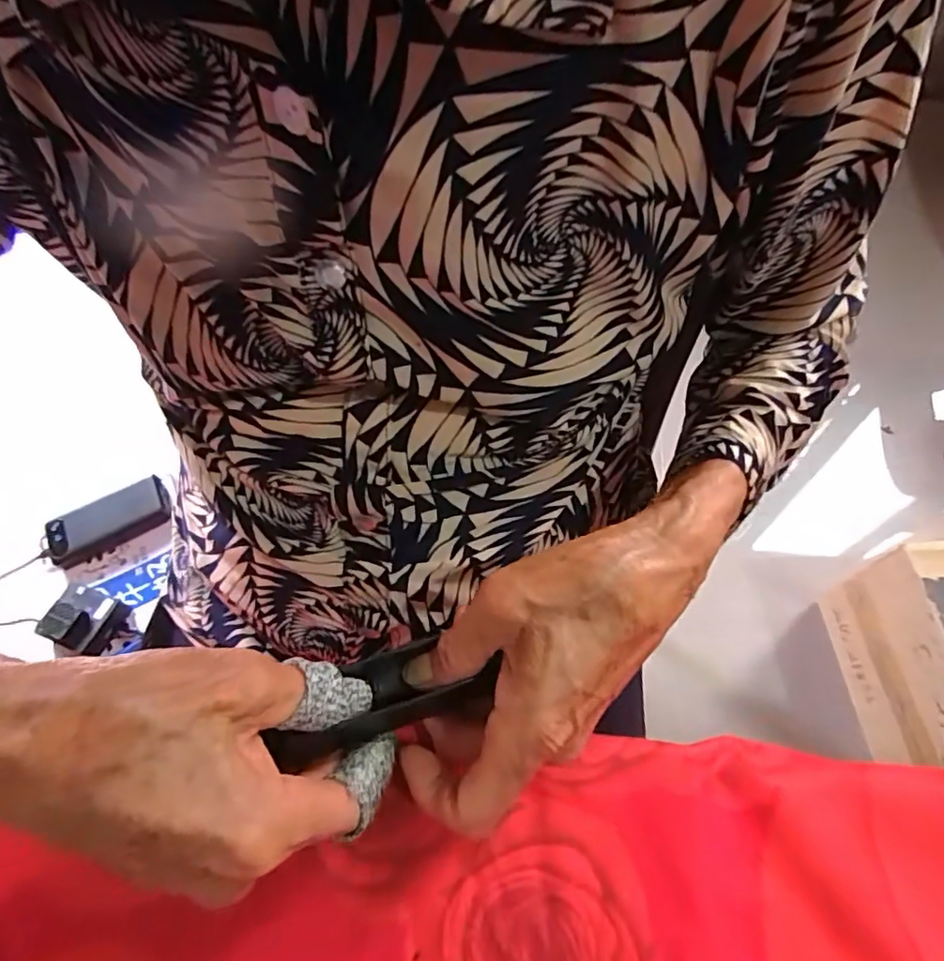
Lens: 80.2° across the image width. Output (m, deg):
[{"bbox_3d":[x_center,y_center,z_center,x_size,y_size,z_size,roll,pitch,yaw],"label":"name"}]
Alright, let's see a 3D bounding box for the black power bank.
[{"bbox_3d":[-0.497,0.055,0.766,0.160,0.027,0.069,-24,62,-8],"label":"black power bank"}]

